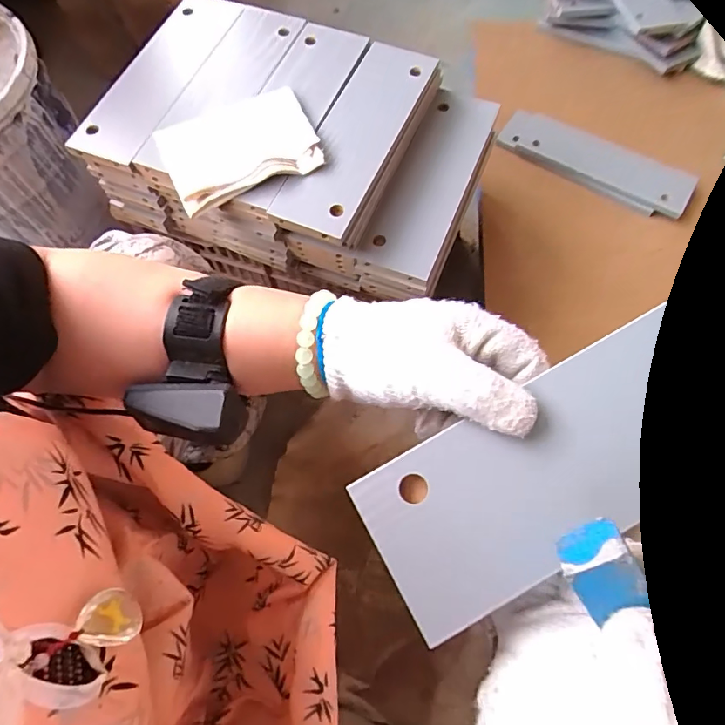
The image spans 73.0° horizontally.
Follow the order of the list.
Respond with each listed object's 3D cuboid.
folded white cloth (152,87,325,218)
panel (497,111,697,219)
[{"bbox_3d":[-0.133,-0.231,0.518,0.153,0.019,0.125,-24,70,-7],"label":"folded white cloth"},{"bbox_3d":[0.367,-0.319,0.781,0.294,0.031,0.079,31,73,13],"label":"panel"}]

